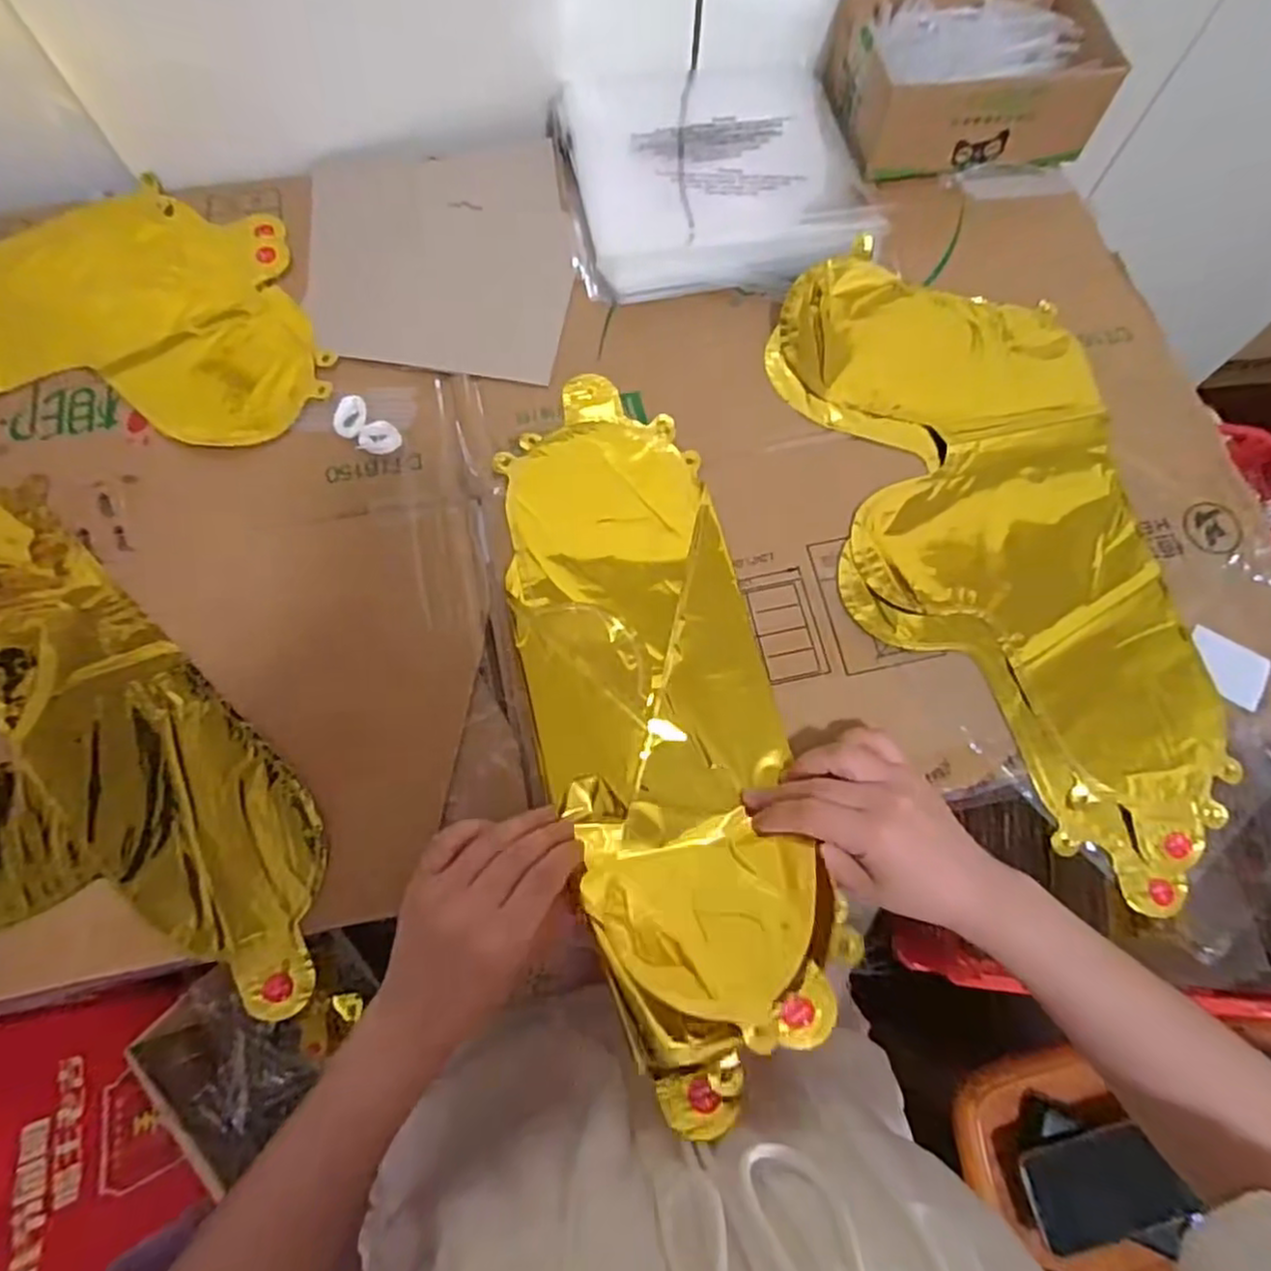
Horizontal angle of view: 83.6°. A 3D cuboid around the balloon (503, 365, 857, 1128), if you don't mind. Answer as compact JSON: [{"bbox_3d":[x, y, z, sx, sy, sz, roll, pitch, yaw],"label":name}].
[{"bbox_3d":[0.008,0.023,0.417,0.139,0.044,0.426,-11,65,-4],"label":"balloon"}]

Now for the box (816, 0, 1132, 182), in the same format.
[{"bbox_3d":[0.260,-0.441,0.564,0.194,0.068,0.139,-4,70,-2],"label":"box"}]

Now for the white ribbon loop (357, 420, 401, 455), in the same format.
[{"bbox_3d":[-0.172,-0.133,0.475,0.027,0.011,0.020,3,70,1],"label":"white ribbon loop"}]

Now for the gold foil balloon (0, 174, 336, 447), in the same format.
[{"bbox_3d":[-0.429,-0.217,0.506,0.389,0.006,0.238,-11,71,-4],"label":"gold foil balloon"}]

